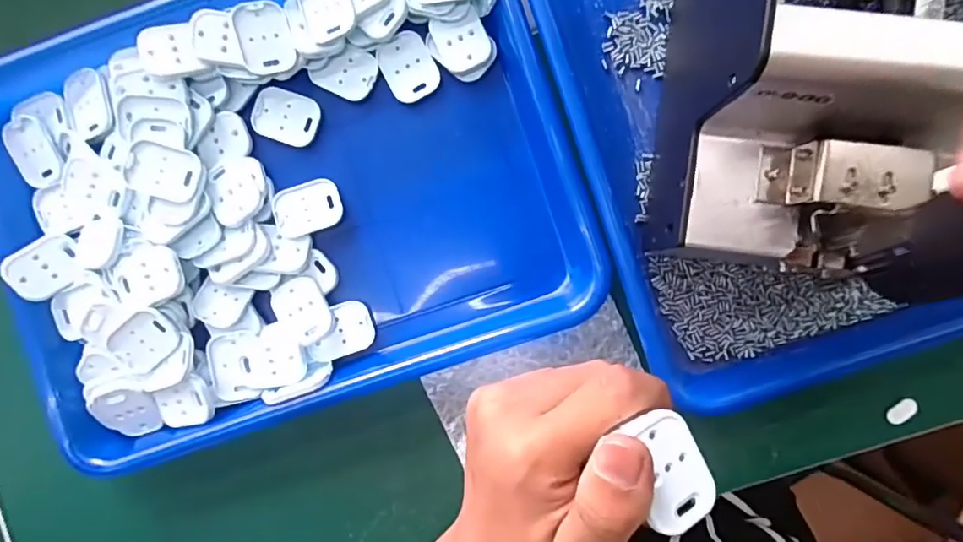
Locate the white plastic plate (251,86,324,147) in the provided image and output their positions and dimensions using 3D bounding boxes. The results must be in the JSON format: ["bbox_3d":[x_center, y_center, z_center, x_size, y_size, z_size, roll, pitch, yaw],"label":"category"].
[{"bbox_3d":[-0.118,-0.093,0.341,0.039,0.004,0.030,20,91,3],"label":"white plastic plate"}]

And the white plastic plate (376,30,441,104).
[{"bbox_3d":[-0.043,-0.121,0.337,0.029,0.005,0.038,-31,89,2],"label":"white plastic plate"}]

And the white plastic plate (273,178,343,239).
[{"bbox_3d":[-0.104,-0.038,0.340,0.039,0.004,0.030,-16,86,-5],"label":"white plastic plate"}]

